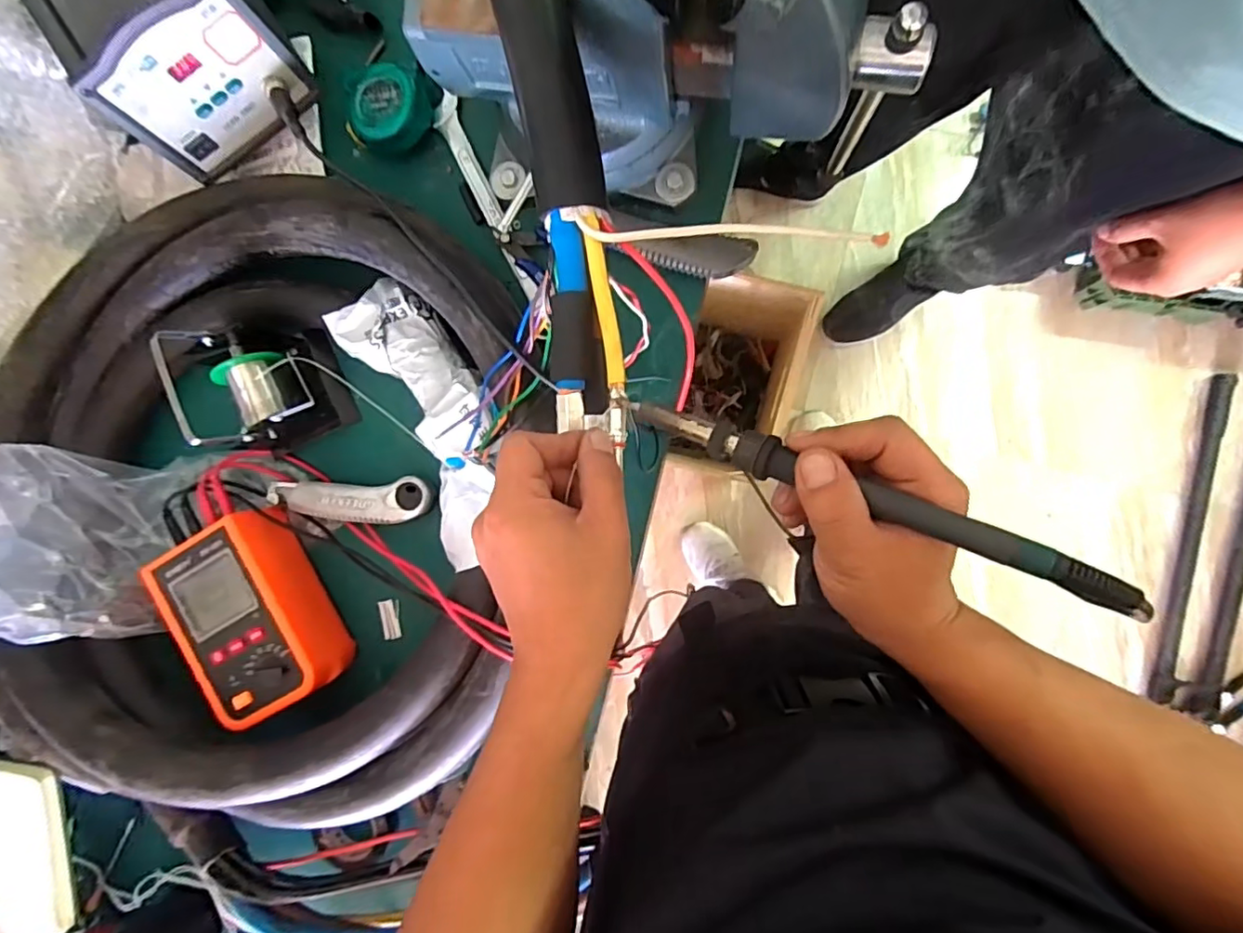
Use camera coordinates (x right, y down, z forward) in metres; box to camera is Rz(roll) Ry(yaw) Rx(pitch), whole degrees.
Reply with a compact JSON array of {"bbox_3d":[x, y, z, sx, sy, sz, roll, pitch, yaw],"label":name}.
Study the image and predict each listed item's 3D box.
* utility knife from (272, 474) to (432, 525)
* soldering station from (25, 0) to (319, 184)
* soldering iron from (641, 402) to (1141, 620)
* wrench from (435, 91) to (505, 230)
[{"bbox_3d":[-0.235,0.031,0.496,0.150,0.014,0.037,-3,92,9],"label":"utility knife"},{"bbox_3d":[-0.346,-0.348,0.451,0.132,0.120,0.203,-31,88,9],"label":"soldering station"},{"bbox_3d":[0.104,0.010,0.267,0.231,0.015,0.018,23,96,21],"label":"soldering iron"},{"bbox_3d":[-0.129,-0.253,0.485,0.023,0.005,0.129,-23,82,5],"label":"wrench"}]

